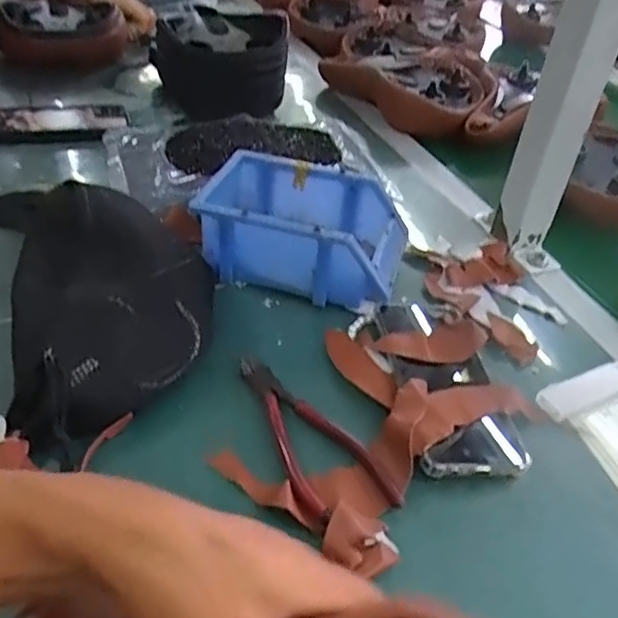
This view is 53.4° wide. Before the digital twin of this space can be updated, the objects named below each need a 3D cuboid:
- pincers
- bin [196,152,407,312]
[{"bbox_3d":[0.003,0.085,0.430,0.065,0.022,0.144,-11,43,-20],"label":"pincers"},{"bbox_3d":[-0.001,-0.079,0.568,0.182,0.072,0.142,12,40,6],"label":"bin"}]

